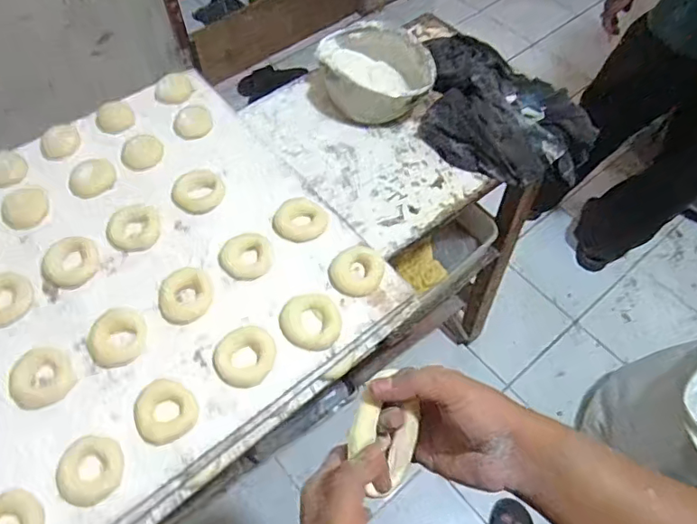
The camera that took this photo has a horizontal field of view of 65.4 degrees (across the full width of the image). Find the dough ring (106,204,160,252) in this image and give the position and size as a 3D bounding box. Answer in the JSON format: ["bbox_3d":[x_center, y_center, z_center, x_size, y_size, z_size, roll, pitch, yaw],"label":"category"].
[{"bbox_3d":[-0.295,-0.045,0.748,0.067,0.018,0.071,-4,58,-2],"label":"dough ring"}]

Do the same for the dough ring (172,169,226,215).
[{"bbox_3d":[-0.217,-0.102,0.784,0.073,0.013,0.073,0,58,0],"label":"dough ring"}]

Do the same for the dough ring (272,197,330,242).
[{"bbox_3d":[-0.066,-0.058,0.740,0.074,0.017,0.062,-8,58,-5],"label":"dough ring"}]

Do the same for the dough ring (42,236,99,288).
[{"bbox_3d":[-0.363,0.000,0.711,0.070,0.025,0.062,-40,66,-22],"label":"dough ring"}]

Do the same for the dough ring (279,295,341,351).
[{"bbox_3d":[-0.046,0.073,0.662,0.071,0.013,0.070,0,58,0],"label":"dough ring"}]

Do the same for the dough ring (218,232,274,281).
[{"bbox_3d":[-0.133,-0.007,0.710,0.068,0.015,0.061,-17,59,-10],"label":"dough ring"}]

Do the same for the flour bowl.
[{"bbox_3d":[0.041,-0.324,0.914,0.162,0.092,0.171,0,58,0],"label":"flour bowl"}]

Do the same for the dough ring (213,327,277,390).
[{"bbox_3d":[-0.123,0.111,0.641,0.068,0.021,0.068,0,58,0],"label":"dough ring"}]

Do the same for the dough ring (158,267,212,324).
[{"bbox_3d":[-0.205,0.041,0.680,0.063,0.014,0.070,-8,58,-5],"label":"dough ring"}]

